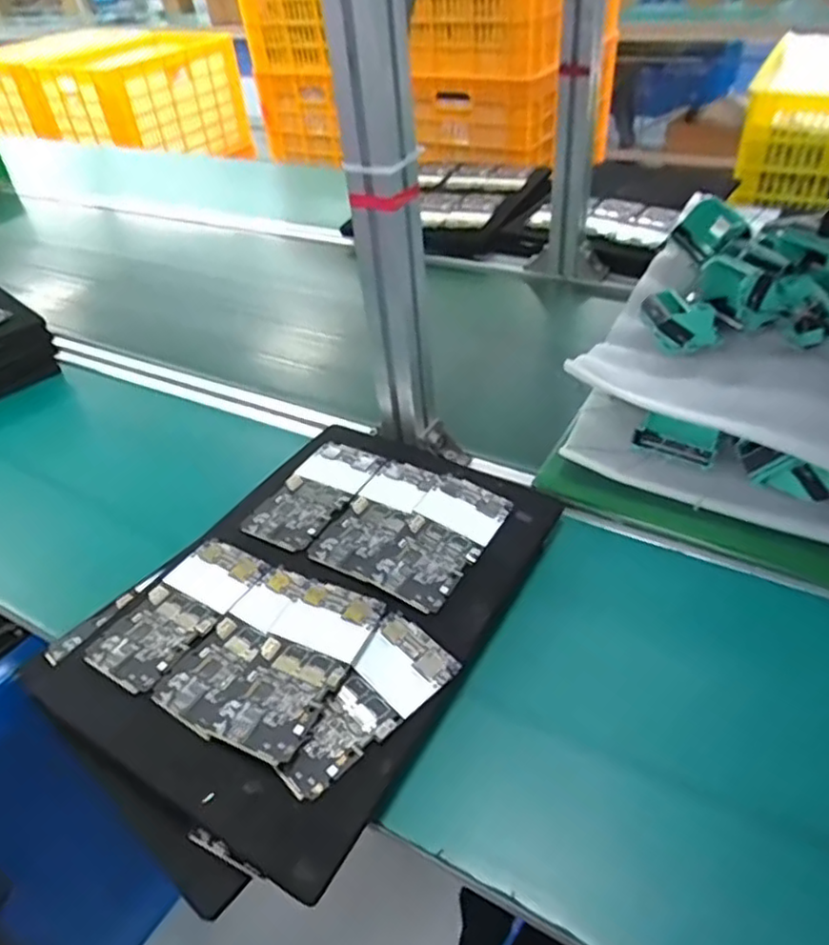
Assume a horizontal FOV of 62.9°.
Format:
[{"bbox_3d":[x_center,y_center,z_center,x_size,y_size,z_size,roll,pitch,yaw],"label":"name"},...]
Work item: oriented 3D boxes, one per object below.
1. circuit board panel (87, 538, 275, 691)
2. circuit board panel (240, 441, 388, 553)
[{"bbox_3d":[-0.175,0.101,0.505,0.069,0.008,0.130,21,48,28],"label":"circuit board panel"},{"bbox_3d":[-0.086,0.017,0.594,0.068,0.011,0.132,19,46,26],"label":"circuit board panel"}]

